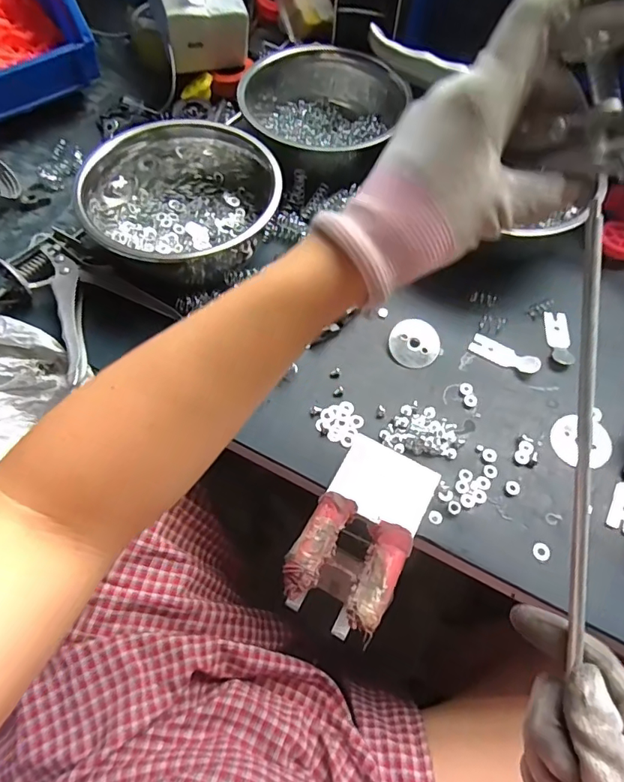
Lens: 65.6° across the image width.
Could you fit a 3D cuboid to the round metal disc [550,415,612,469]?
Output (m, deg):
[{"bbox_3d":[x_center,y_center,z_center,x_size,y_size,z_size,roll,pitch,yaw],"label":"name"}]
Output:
[{"bbox_3d":[0.230,0.045,0.414,0.047,0.007,0.047,-2,59,3],"label":"round metal disc"}]

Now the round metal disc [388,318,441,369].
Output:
[{"bbox_3d":[0.096,-0.045,0.453,0.045,0.005,0.048,0,61,-1],"label":"round metal disc"}]

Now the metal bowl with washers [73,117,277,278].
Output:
[{"bbox_3d":[-0.120,-0.181,0.455,0.177,0.093,0.142,-13,62,-9],"label":"metal bowl with washers"}]

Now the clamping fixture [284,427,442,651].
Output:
[{"bbox_3d":[0.038,0.101,0.363,0.076,0.042,0.145,26,63,13],"label":"clamping fixture"}]

